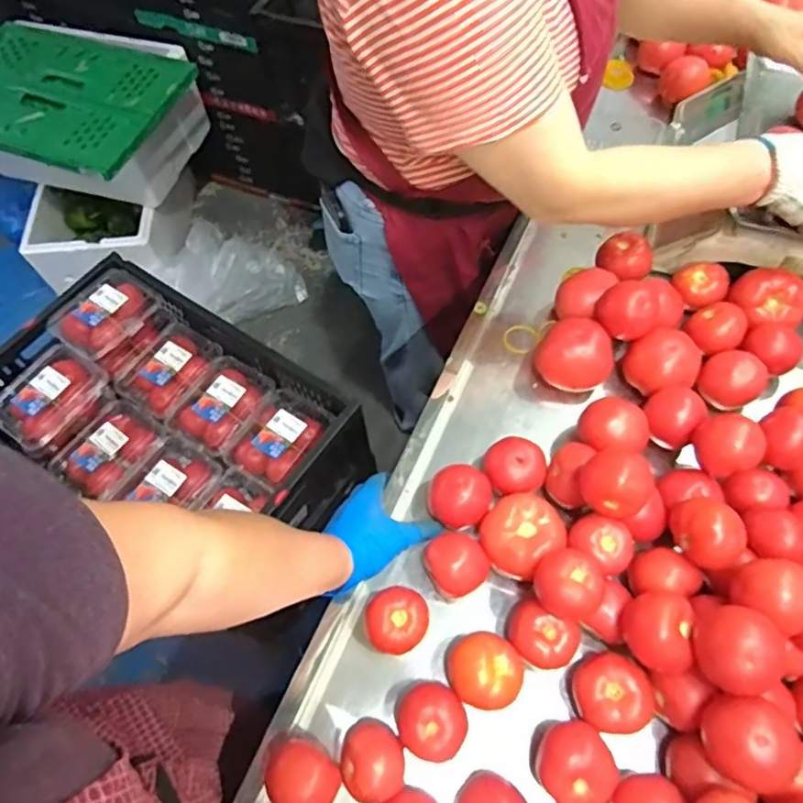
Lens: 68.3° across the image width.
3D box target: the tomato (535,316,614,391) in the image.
[{"bbox_3d":[0.203,-0.051,0.699,0.082,0.066,0.079,9,64,8],"label":"tomato"}]

